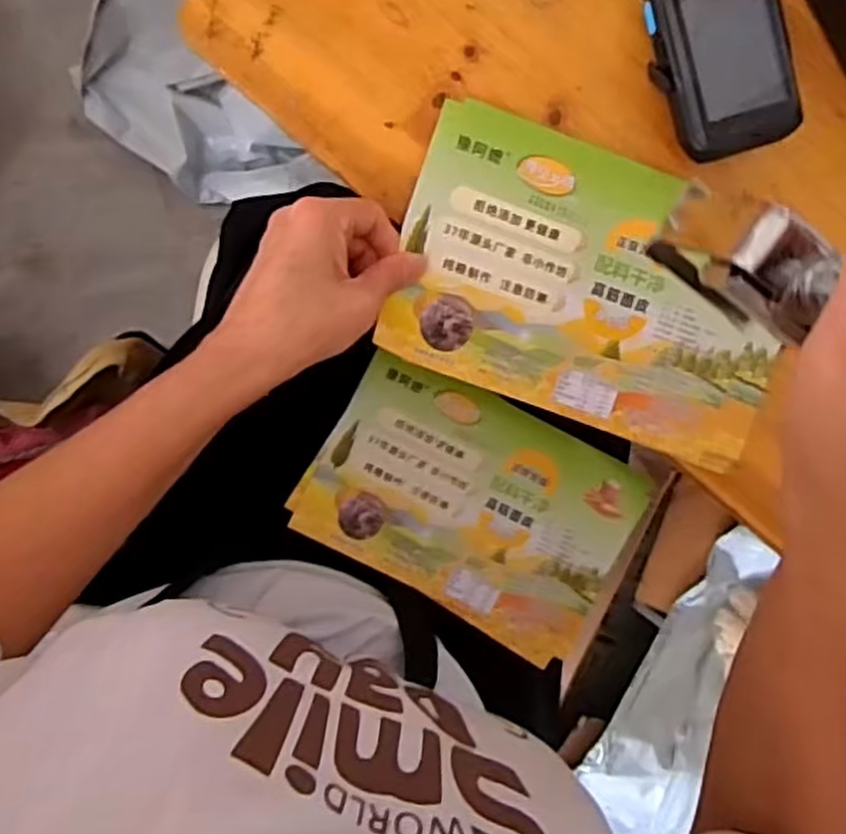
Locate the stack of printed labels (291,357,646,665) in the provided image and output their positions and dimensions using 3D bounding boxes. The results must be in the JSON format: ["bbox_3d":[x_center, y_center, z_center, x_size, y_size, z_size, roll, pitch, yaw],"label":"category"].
[{"bbox_3d":[0.033,0.058,0.528,0.212,0.031,0.145,30,94,-9],"label":"stack of printed labels"}]

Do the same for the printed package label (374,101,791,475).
[{"bbox_3d":[0.099,-0.072,0.436,0.223,0.006,0.144,18,99,-7],"label":"printed package label"}]

